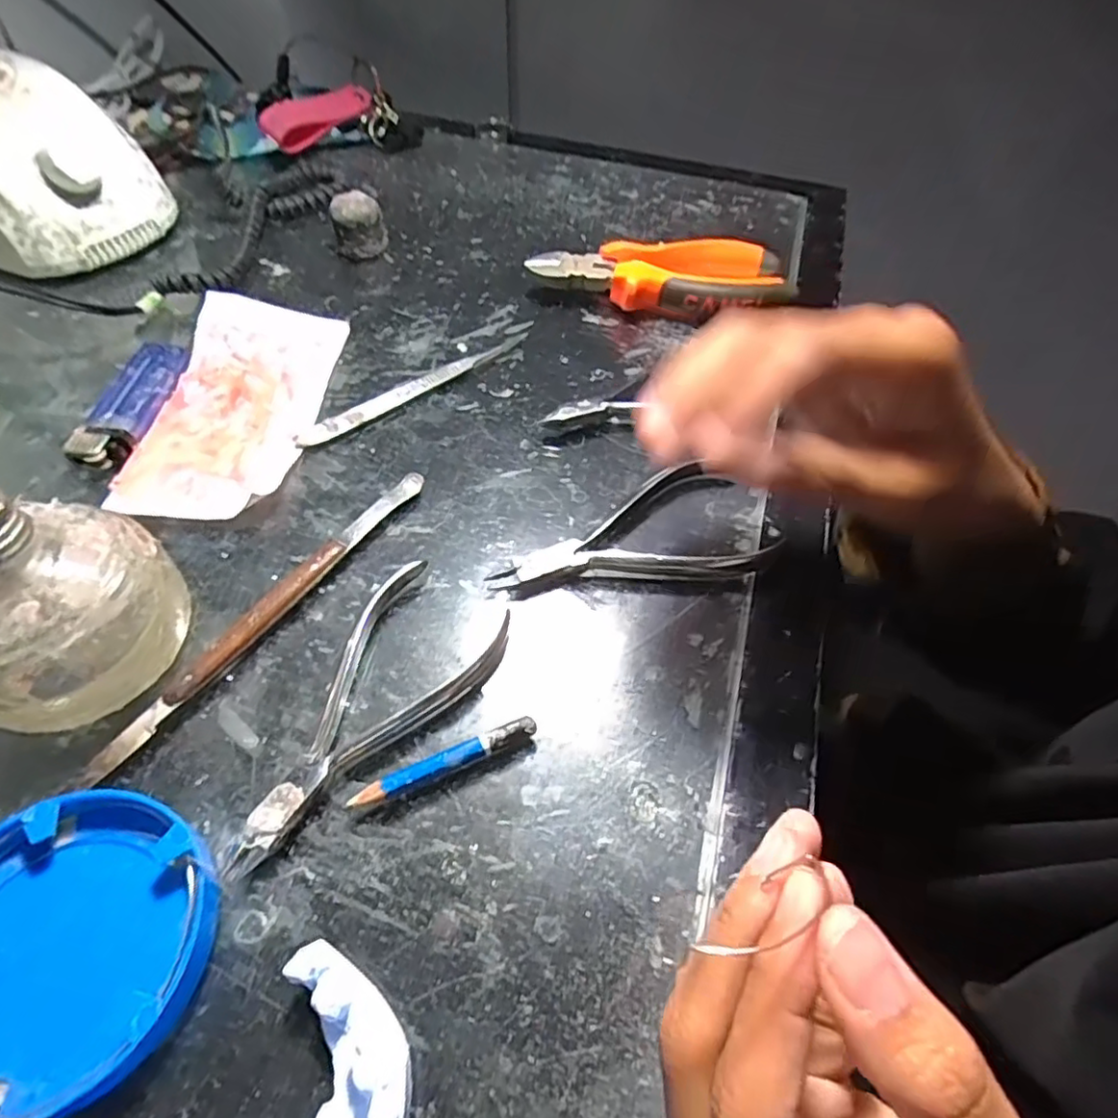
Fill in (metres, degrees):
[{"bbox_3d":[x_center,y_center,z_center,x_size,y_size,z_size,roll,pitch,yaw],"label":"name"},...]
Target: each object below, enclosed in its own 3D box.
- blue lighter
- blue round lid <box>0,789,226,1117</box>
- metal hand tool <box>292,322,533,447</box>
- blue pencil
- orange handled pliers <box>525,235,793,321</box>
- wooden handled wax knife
[{"bbox_3d":[-0.206,-0.075,0.301,0.025,0.014,0.081,6,55,1],"label":"blue lighter"},{"bbox_3d":[-0.139,0.108,0.176,0.081,0.015,0.076,2,55,-2],"label":"blue round lid"},{"bbox_3d":[-0.068,-0.093,0.326,0.146,0.006,0.014,-36,64,-24],"label":"metal hand tool"},{"bbox_3d":[-0.038,0.070,0.212,0.063,0.010,0.007,-20,59,-16],"label":"blue pencil"},{"bbox_3d":[0.061,-0.168,0.374,0.148,0.028,0.051,6,55,0],"label":"orange handled pliers"},{"bbox_3d":[-0.110,0.018,0.244,0.010,0.011,0.162,30,59,16],"label":"wooden handled wax knife"}]

